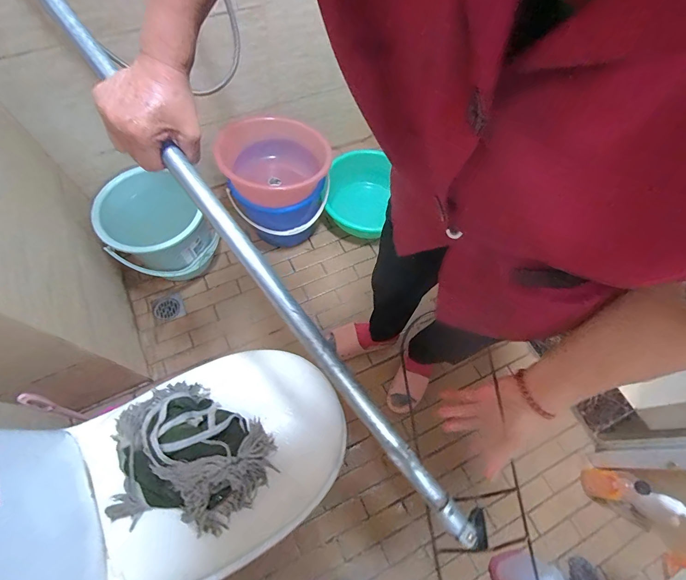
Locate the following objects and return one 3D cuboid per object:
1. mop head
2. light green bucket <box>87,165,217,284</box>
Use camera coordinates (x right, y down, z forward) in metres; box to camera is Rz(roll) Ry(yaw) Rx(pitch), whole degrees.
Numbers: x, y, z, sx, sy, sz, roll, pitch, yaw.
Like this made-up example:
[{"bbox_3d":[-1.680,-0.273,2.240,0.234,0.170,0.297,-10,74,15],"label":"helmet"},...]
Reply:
[{"bbox_3d":[-0.252,0.261,0.561,0.256,0.111,0.208,12,64,3],"label":"mop head"},{"bbox_3d":[-0.587,-0.192,1.113,0.260,0.261,0.285,1,64,-2],"label":"light green bucket"}]

